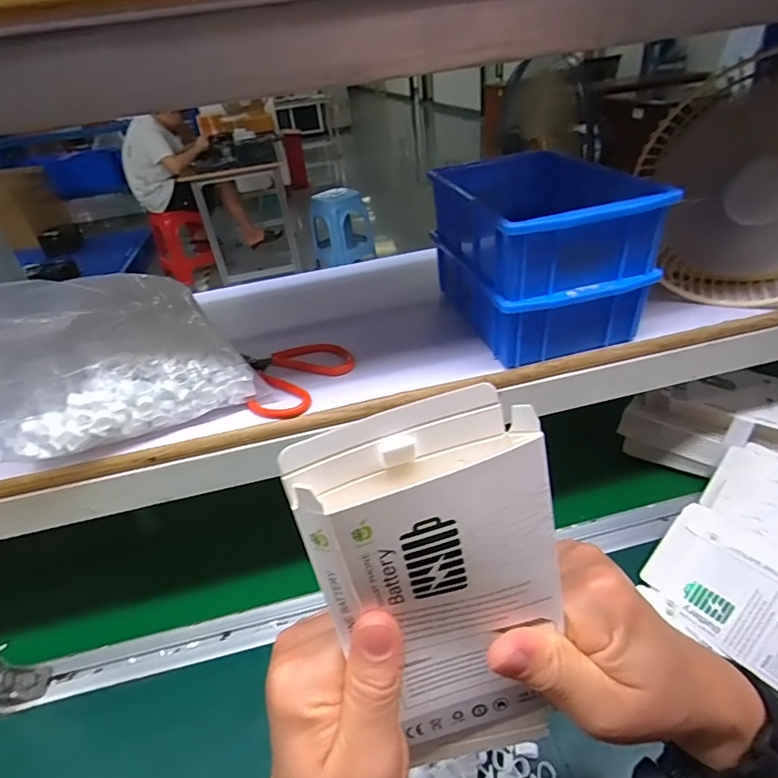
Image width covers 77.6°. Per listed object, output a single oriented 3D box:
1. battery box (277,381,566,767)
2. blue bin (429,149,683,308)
[{"bbox_3d":[0.023,0.081,0.183,0.084,0.162,0.016,-15,22,-7],"label":"battery box"},{"bbox_3d":[0.124,-0.143,0.411,0.122,0.059,0.189,-13,36,-7],"label":"blue bin"}]

